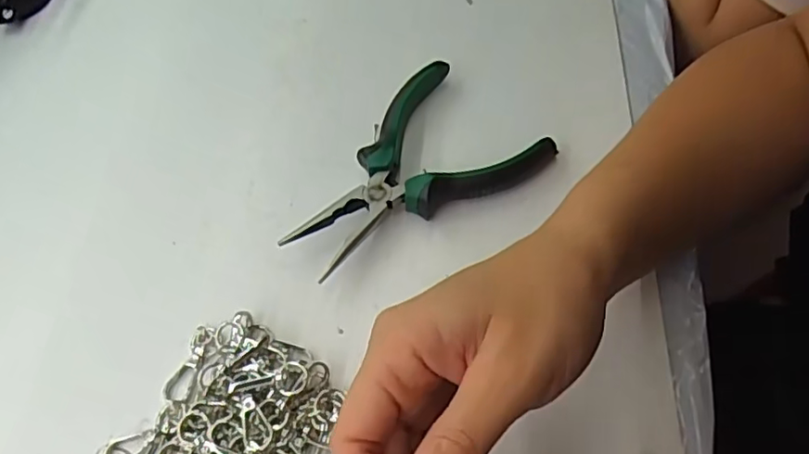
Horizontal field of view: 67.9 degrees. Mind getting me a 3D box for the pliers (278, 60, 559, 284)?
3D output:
[{"bbox_3d":[0.002,-0.028,0.340,0.145,0.029,0.092,-39,65,-20],"label":"pliers"}]

